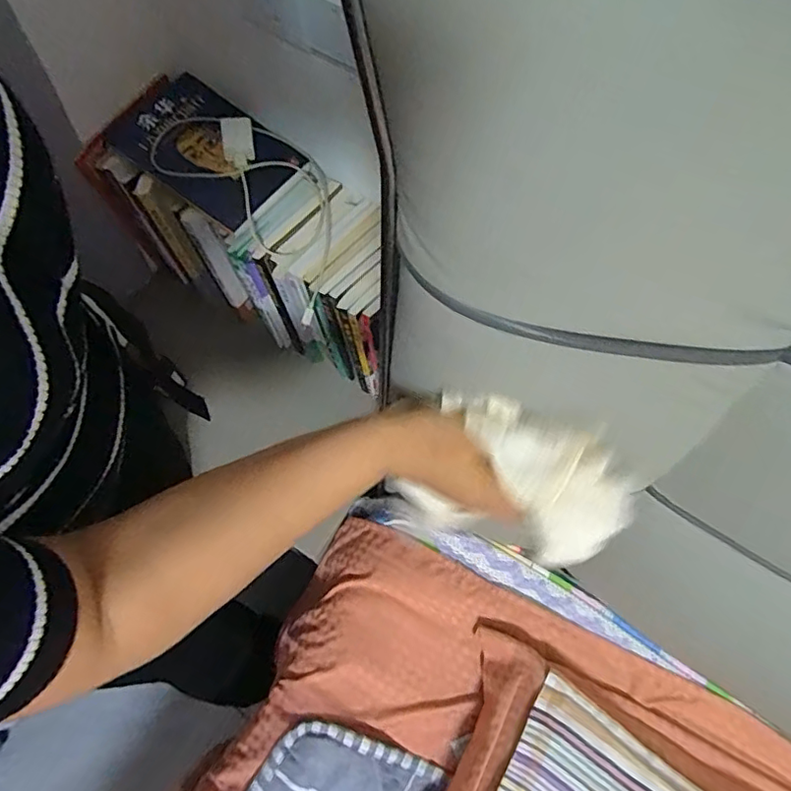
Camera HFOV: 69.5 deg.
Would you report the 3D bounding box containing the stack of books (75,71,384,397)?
[{"bbox_3d":[-0.193,-0.237,0.842,0.429,0.247,0.189,32,71,13],"label":"stack of books"}]

